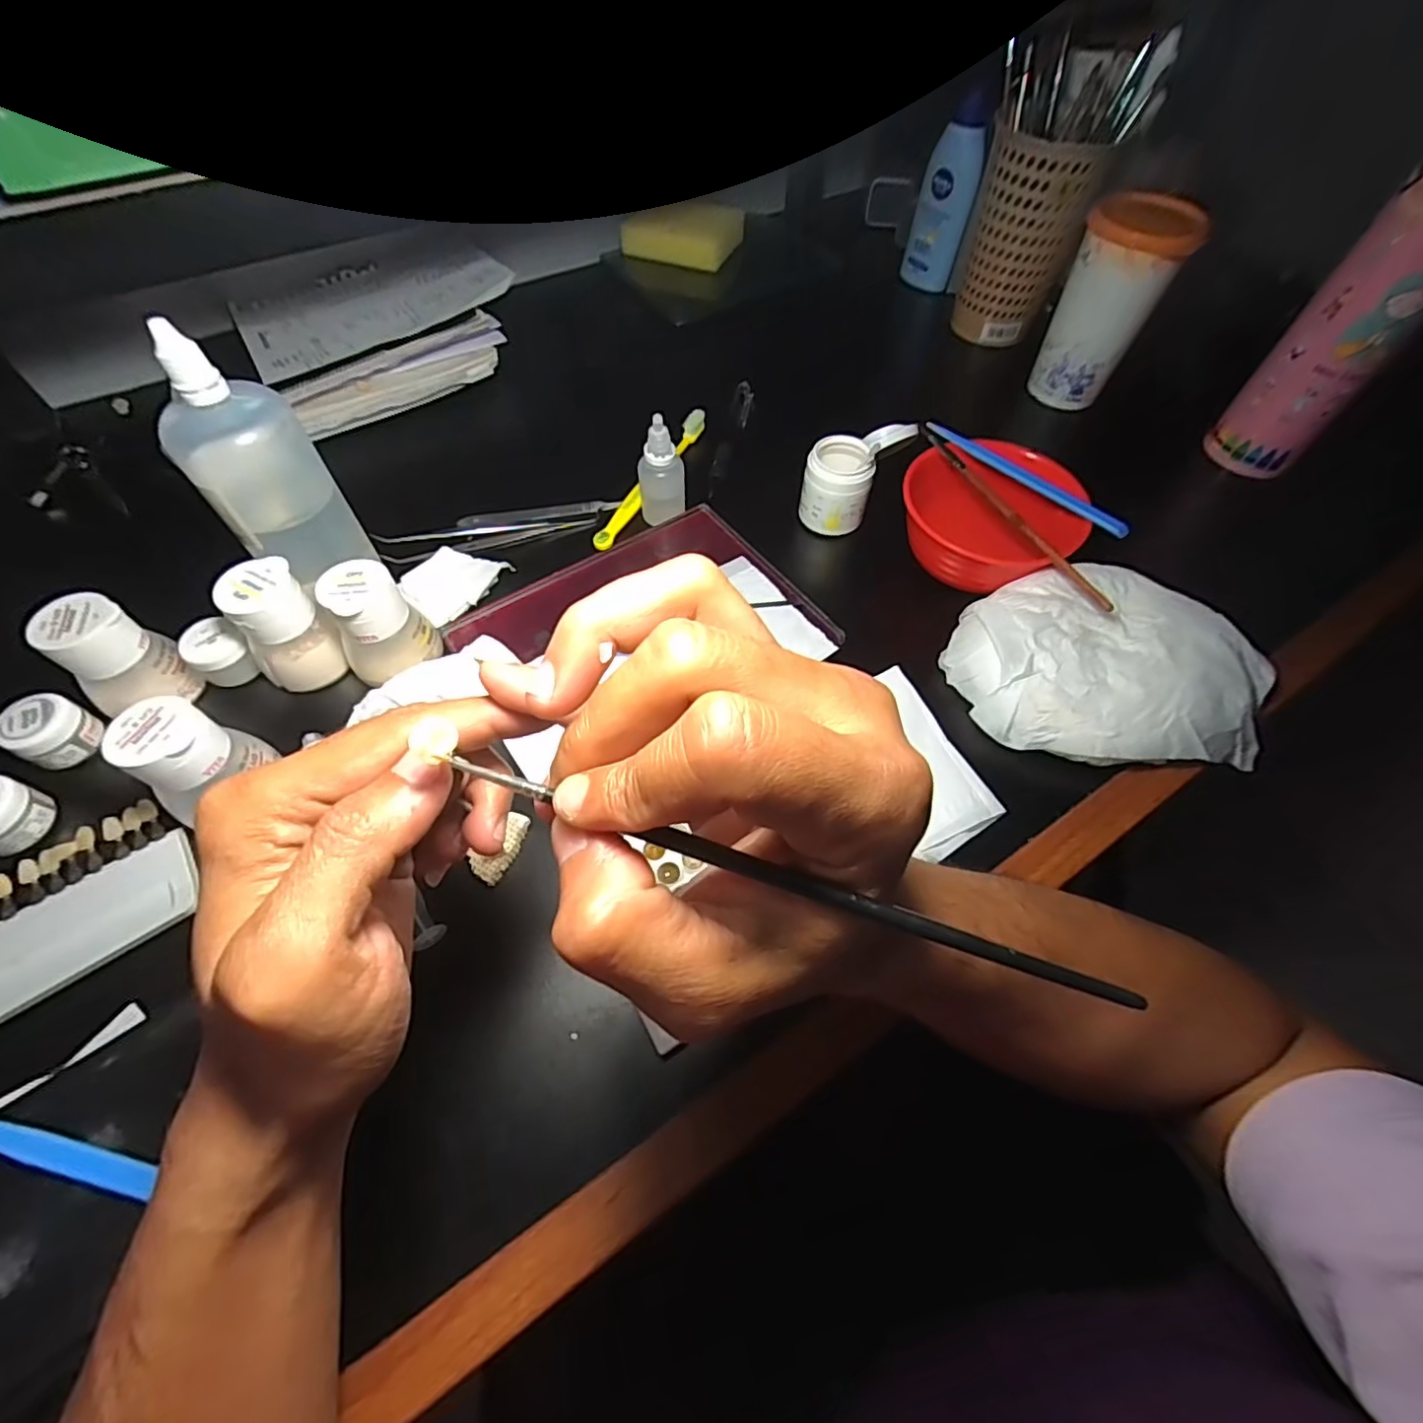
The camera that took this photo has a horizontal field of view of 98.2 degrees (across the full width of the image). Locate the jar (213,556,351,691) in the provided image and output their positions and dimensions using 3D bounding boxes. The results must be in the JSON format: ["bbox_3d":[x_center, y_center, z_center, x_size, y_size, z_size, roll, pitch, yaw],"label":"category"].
[{"bbox_3d":[-0.236,-0.045,0.339,0.042,0.061,0.041,1,59,-1],"label":"jar"}]

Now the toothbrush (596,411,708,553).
[{"bbox_3d":[-0.041,-0.172,0.453,0.014,0.016,0.155,23,61,12],"label":"toothbrush"}]

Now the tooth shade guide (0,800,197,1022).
[{"bbox_3d":[-0.322,0.106,0.280,0.148,0.011,0.073,-34,65,-20],"label":"tooth shade guide"}]

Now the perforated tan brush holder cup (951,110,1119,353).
[{"bbox_3d":[0.262,-0.406,0.529,0.086,0.134,0.086,1,59,-1],"label":"perforated tan brush holder cup"}]

